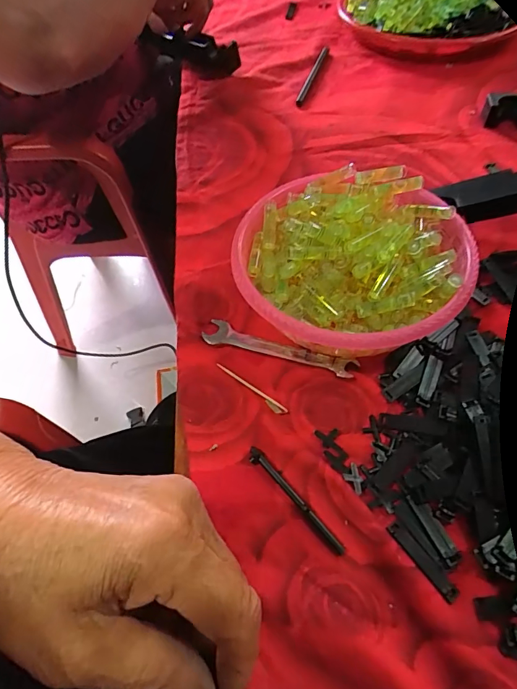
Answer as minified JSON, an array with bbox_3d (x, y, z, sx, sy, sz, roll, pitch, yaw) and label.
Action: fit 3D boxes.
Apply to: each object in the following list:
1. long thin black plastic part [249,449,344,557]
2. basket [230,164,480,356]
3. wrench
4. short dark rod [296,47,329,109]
[{"bbox_3d":[0.022,0.093,0.260,0.009,0.007,0.079,-39,62,-20],"label":"long thin black plastic part"},{"bbox_3d":[0.070,-0.061,0.325,0.161,0.055,0.167,-2,57,3],"label":"basket"},{"bbox_3d":[0.014,0.005,0.319,0.113,0.007,0.018,15,59,13],"label":"wrench"},{"bbox_3d":[0.067,-0.345,0.546,0.012,0.005,0.146,13,58,12],"label":"short dark rod"}]

